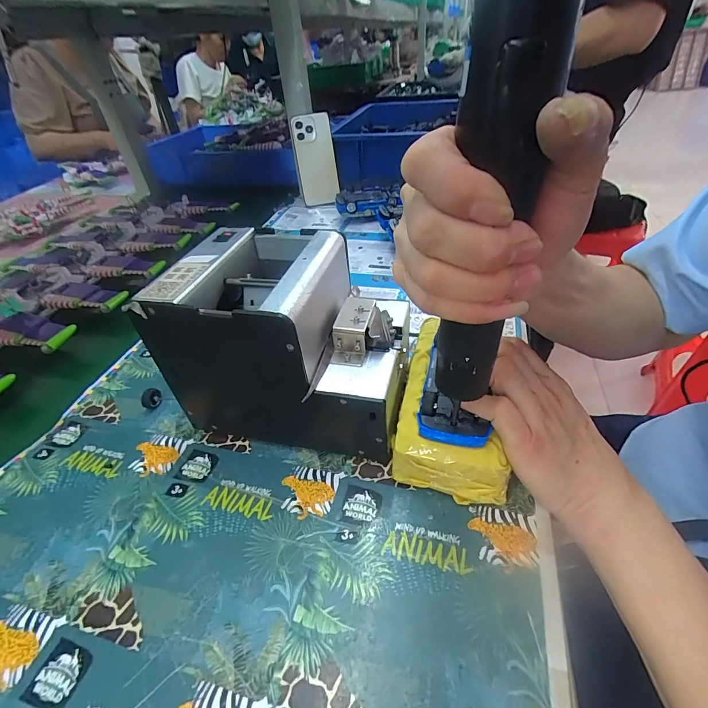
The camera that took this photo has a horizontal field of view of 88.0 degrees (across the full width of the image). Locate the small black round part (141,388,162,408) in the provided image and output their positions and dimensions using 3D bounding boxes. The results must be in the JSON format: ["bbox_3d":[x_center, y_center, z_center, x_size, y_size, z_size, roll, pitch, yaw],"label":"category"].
[{"bbox_3d":[-0.202,0.045,0.366,0.018,0.017,0.014,-33,48,-28],"label":"small black round part"}]

